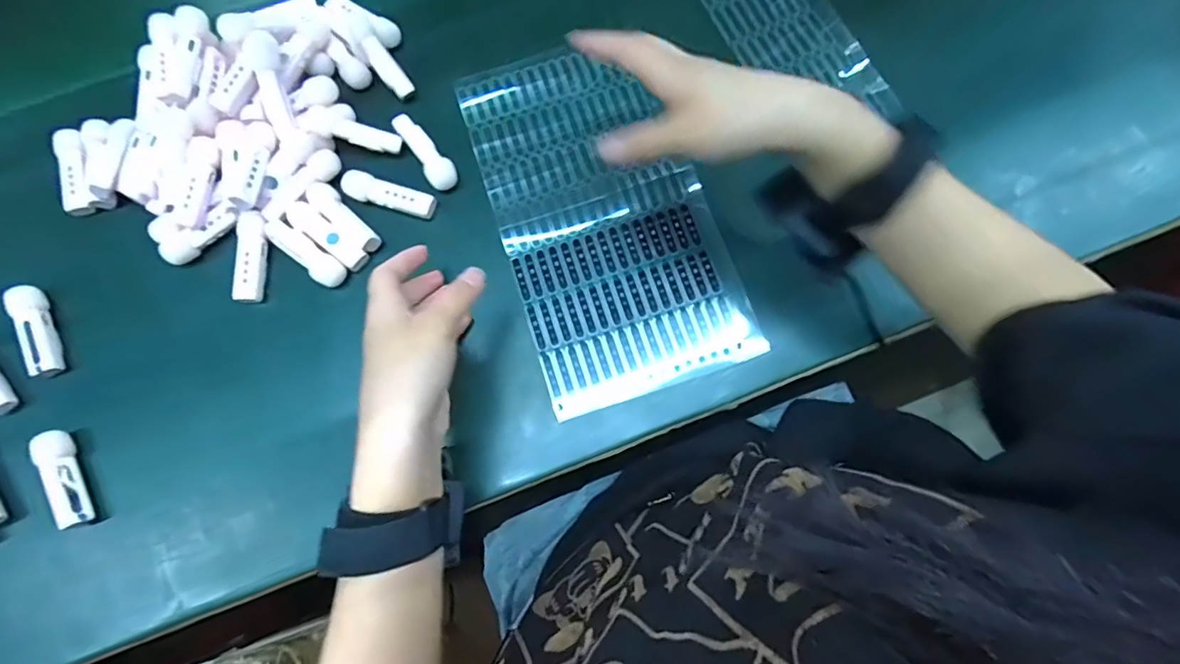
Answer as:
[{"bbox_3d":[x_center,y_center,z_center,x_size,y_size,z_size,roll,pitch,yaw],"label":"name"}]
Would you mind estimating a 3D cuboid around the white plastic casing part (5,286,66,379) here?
[{"bbox_3d":[-0.377,0.000,0.374,0.019,0.016,0.066,-27,74,-5],"label":"white plastic casing part"}]

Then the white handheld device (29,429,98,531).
[{"bbox_3d":[-0.337,0.093,0.352,0.016,0.018,0.063,-24,74,-5],"label":"white handheld device"}]

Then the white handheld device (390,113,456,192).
[{"bbox_3d":[-0.118,-0.130,0.399,0.020,0.014,0.063,-32,74,-7],"label":"white handheld device"}]

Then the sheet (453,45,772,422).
[{"bbox_3d":[0.009,-0.086,0.393,0.145,0.009,0.261,-18,73,-3],"label":"sheet"}]

